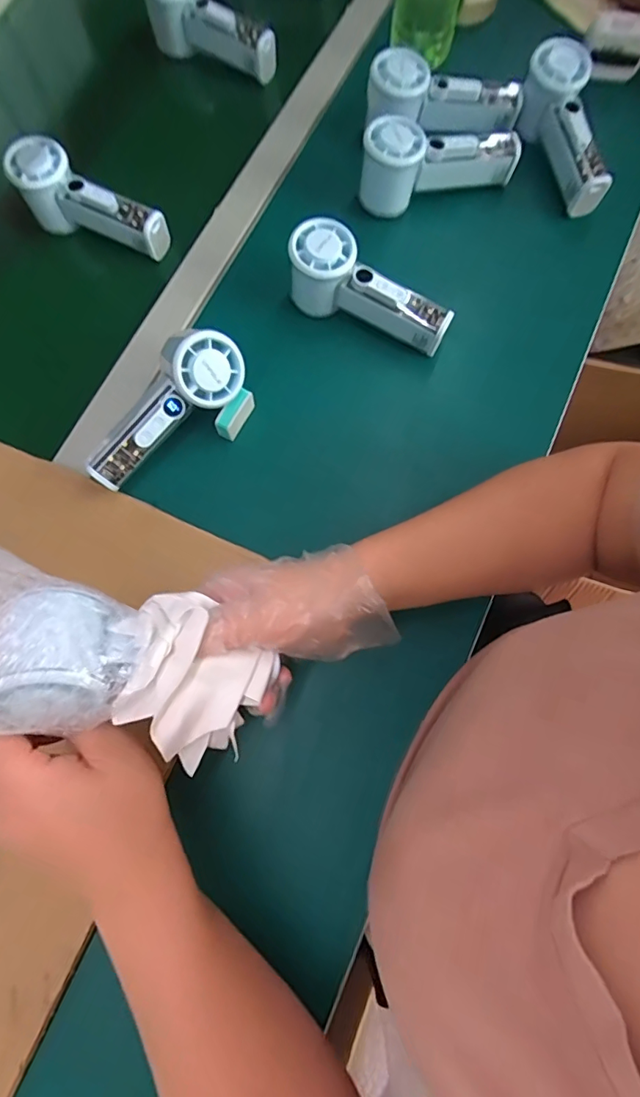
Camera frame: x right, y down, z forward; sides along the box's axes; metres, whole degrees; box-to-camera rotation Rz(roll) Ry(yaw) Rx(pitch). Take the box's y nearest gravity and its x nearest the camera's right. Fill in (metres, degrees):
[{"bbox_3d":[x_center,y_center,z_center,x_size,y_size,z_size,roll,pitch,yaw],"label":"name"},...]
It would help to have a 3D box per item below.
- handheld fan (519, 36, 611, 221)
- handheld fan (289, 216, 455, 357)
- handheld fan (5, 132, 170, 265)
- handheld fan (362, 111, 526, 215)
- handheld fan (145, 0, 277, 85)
[{"bbox_3d":[0.247,-0.414,0.495,0.058,0.050,0.159,-16,88,-2],"label":"handheld fan"},{"bbox_3d":[0.042,-0.227,0.447,0.153,0.064,0.053,28,77,-6],"label":"handheld fan"},{"bbox_3d":[-0.222,-0.330,0.478,0.150,0.057,0.051,31,78,10],"label":"handheld fan"},{"bbox_3d":[0.114,-0.380,0.477,0.154,0.058,0.047,-17,75,-3],"label":"handheld fan"},{"bbox_3d":[-0.117,-0.569,0.539,0.154,0.061,0.049,31,78,10],"label":"handheld fan"}]

